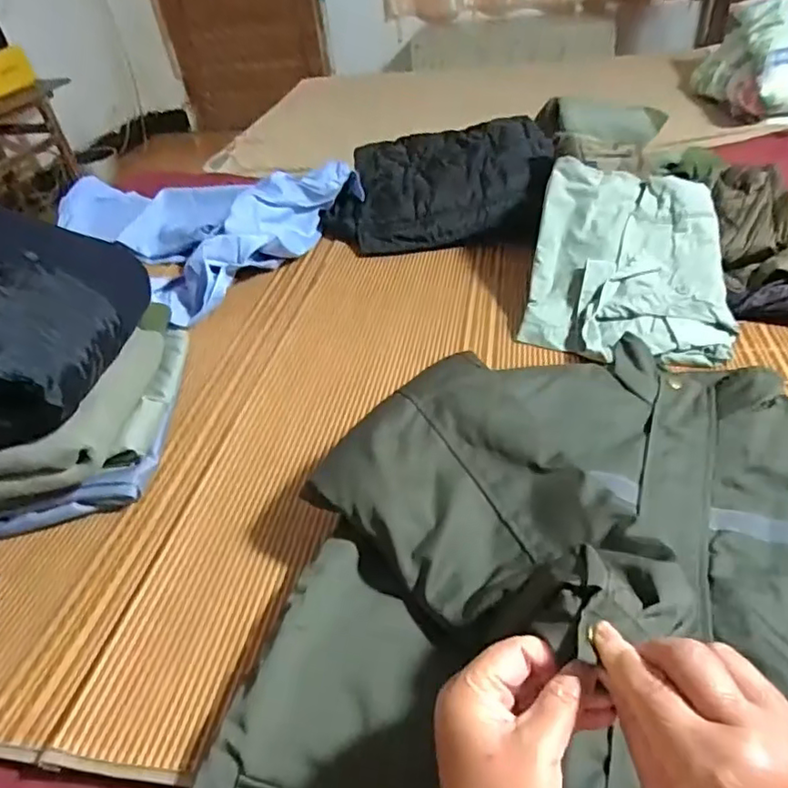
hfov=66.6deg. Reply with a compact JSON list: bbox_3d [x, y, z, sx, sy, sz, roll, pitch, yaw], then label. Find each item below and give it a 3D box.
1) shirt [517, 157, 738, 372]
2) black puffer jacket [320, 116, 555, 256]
[{"bbox_3d":[0.328,-0.178,0.820,0.265,0.050,0.286,11,75,13],"label":"shirt"},{"bbox_3d":[0.075,-0.404,1.138,0.404,0.138,0.302,-4,39,3],"label":"black puffer jacket"}]

